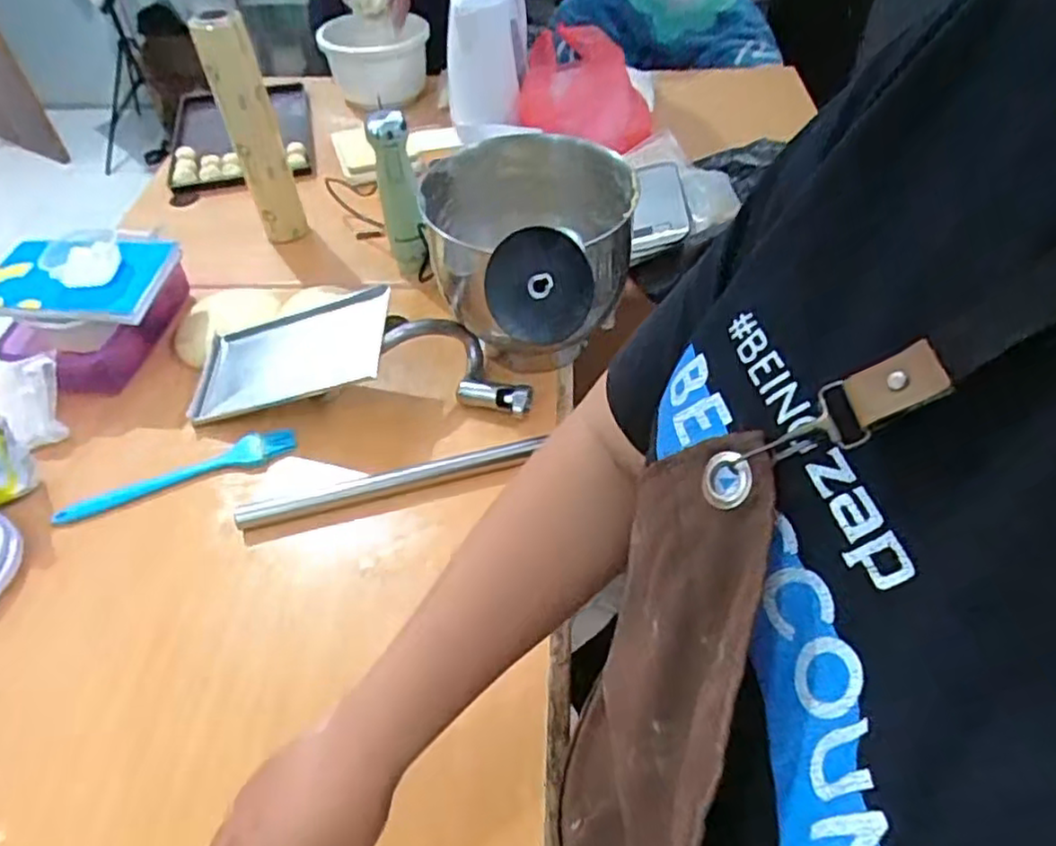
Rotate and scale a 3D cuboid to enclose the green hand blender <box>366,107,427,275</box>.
[{"bbox_3d":[-0.166,-0.291,0.904,0.053,0.209,0.070,-12,49,-8],"label":"green hand blender"}]

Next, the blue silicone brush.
[{"bbox_3d":[-0.378,0.053,0.753,0.246,0.021,0.036,-19,50,-14],"label":"blue silicone brush"}]

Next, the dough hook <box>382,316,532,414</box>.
[{"bbox_3d":[-0.072,-0.065,0.791,0.160,0.089,0.070,12,50,13],"label":"dough hook"}]

